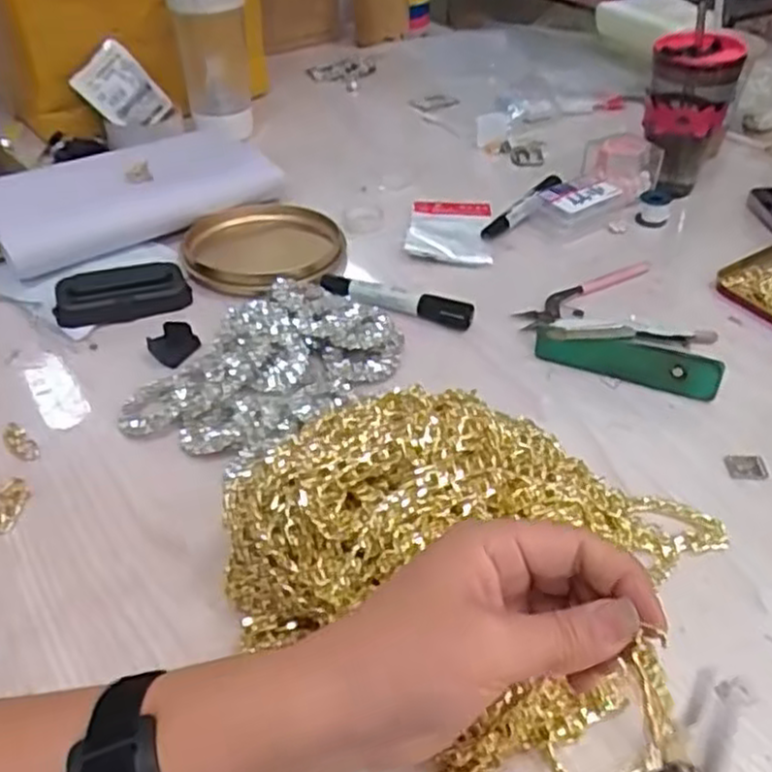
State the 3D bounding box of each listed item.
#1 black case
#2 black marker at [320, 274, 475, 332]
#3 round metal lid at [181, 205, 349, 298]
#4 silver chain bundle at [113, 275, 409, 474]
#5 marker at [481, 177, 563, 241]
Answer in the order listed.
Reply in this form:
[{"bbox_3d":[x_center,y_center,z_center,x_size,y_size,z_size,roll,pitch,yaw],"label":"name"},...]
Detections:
[{"bbox_3d":[-0.222,-0.078,0.634,0.106,0.031,0.042,-15,43,-16],"label":"black case"},{"bbox_3d":[0.007,-0.073,0.638,0.135,0.018,0.018,14,43,16],"label":"black marker"},{"bbox_3d":[-0.112,-0.129,0.704,0.144,0.021,0.147,-1,41,0],"label":"round metal lid"},{"bbox_3d":[-0.089,-0.012,0.560,0.126,0.028,0.183,25,47,27],"label":"silver chain bundle"},{"bbox_3d":[0.138,-0.179,0.752,0.019,0.020,0.127,28,49,29],"label":"marker"}]

